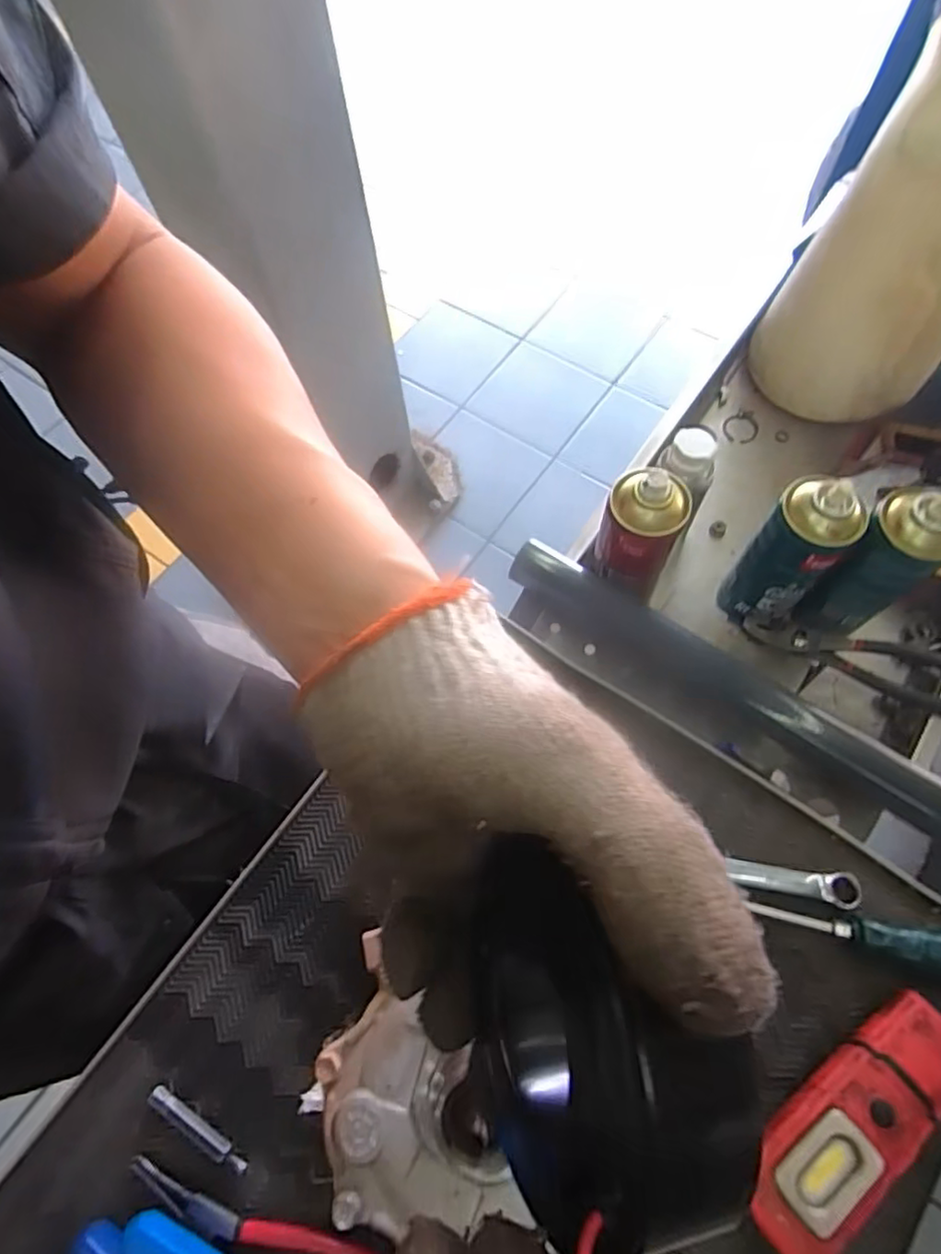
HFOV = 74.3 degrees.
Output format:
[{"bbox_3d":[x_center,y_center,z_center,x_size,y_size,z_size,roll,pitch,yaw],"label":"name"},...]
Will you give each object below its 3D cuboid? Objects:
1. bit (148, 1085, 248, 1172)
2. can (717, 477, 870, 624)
[{"bbox_3d":[-0.172,0.317,0.391,0.074,0.010,0.010,30,72,14],"label":"bit"},{"bbox_3d":[0.267,-0.058,0.521,0.064,0.149,0.068,-42,72,-14],"label":"can"}]

